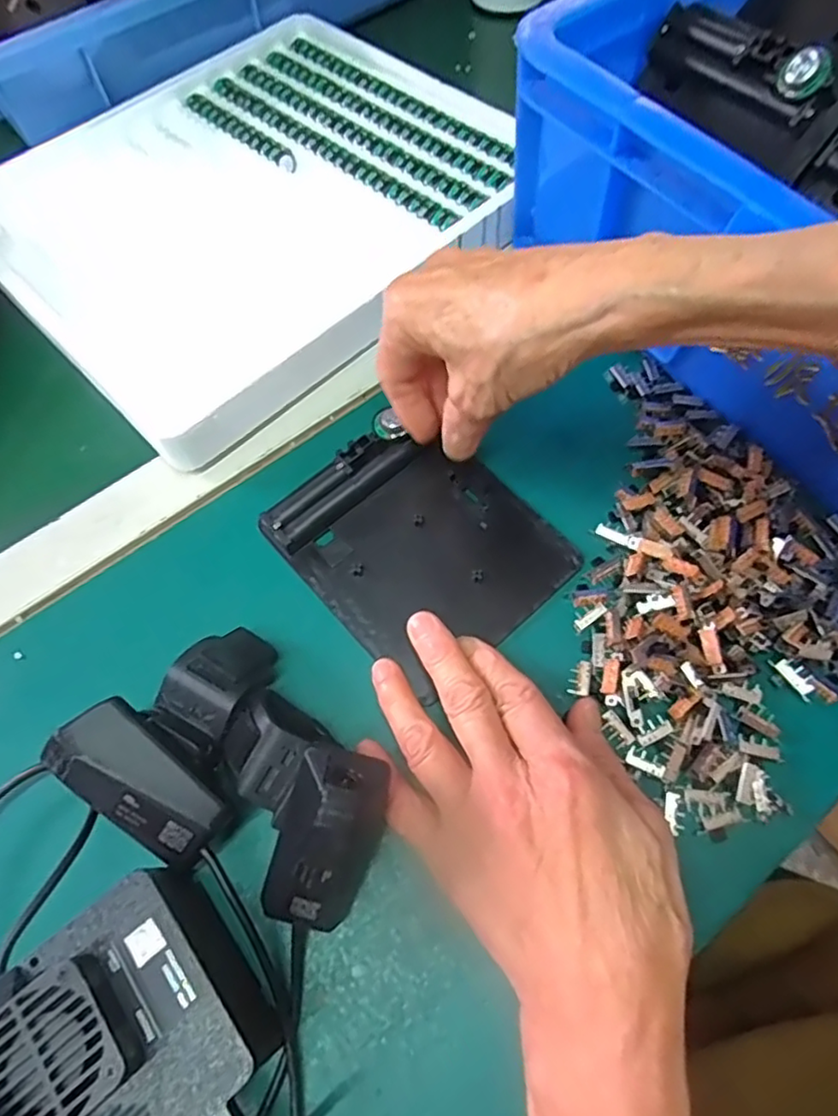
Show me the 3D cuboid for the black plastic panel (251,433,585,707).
[{"bbox_3d":[0.001,-0.009,0.314,0.109,0.013,0.124,-40,70,-14],"label":"black plastic panel"}]

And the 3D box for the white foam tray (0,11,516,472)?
[{"bbox_3d":[-0.108,-0.242,0.406,0.316,0.021,0.299,-41,68,-15],"label":"white foam tray"}]

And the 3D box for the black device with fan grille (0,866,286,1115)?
[{"bbox_3d":[-0.098,0.158,0.213,0.077,0.058,0.075,-36,67,-14],"label":"black device with fan grille"}]

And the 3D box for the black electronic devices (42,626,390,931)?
[{"bbox_3d":[-0.069,0.082,0.241,0.114,0.056,0.080,37,73,17],"label":"black electronic devices"}]

